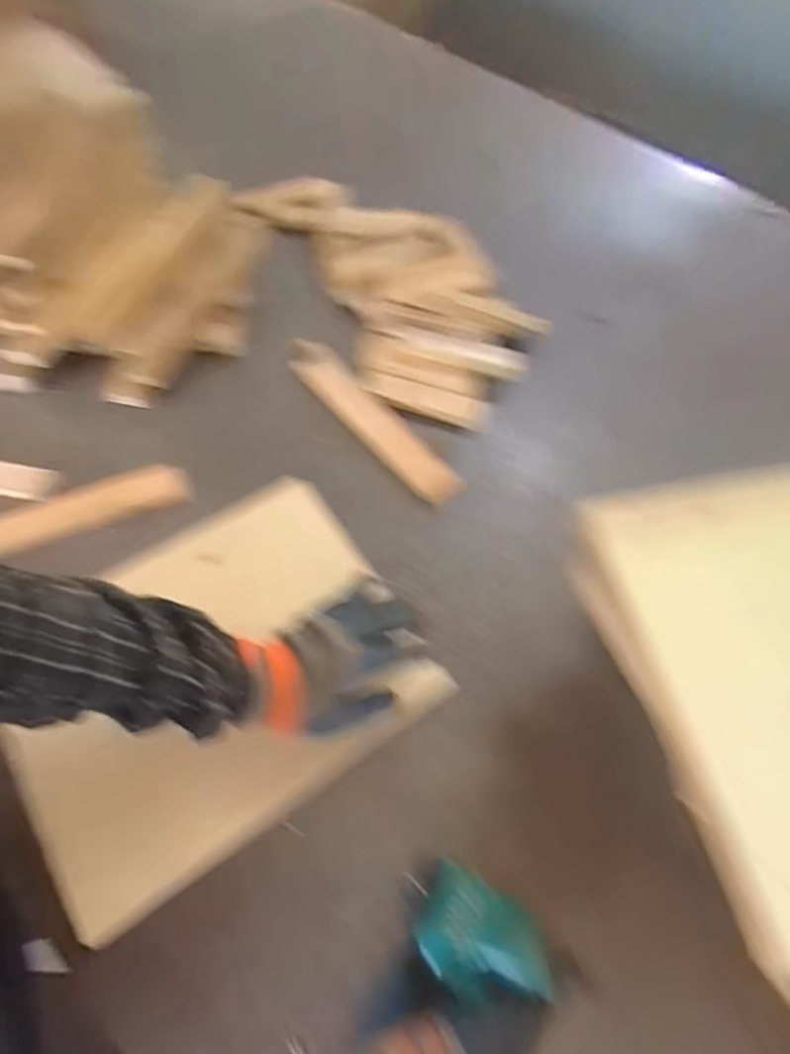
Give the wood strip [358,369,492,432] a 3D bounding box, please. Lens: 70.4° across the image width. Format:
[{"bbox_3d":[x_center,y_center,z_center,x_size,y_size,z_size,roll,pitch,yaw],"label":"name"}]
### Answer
[{"bbox_3d":[0.039,-0.171,0.749,0.177,0.016,0.044,18,61,2],"label":"wood strip"}]

